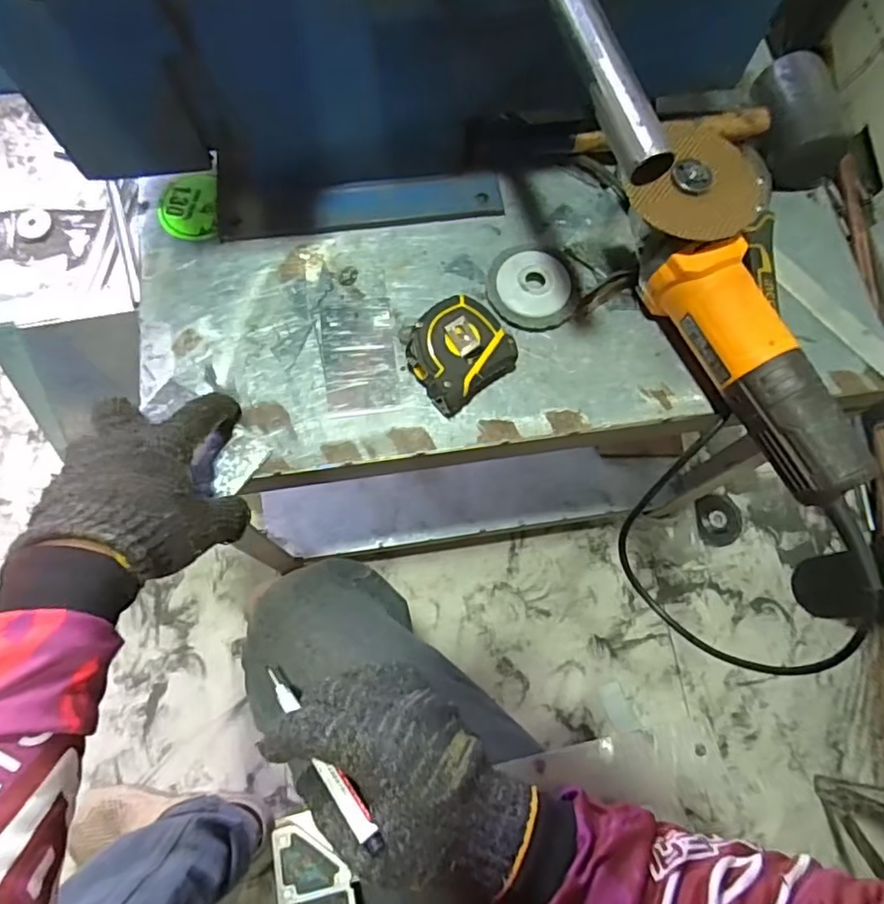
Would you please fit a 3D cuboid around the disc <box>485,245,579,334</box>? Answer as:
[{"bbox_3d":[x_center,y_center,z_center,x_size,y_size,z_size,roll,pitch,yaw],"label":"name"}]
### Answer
[{"bbox_3d":[0.074,-0.137,0.499,0.072,0.013,0.076,1,72,-2],"label":"disc"}]

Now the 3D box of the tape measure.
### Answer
[{"bbox_3d":[0.012,-0.075,0.458,0.072,0.041,0.066,-42,78,-14],"label":"tape measure"}]

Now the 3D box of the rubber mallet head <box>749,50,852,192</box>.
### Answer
[{"bbox_3d":[0.306,-0.289,0.526,0.047,0.056,0.111,-8,73,-4],"label":"rubber mallet head"}]

